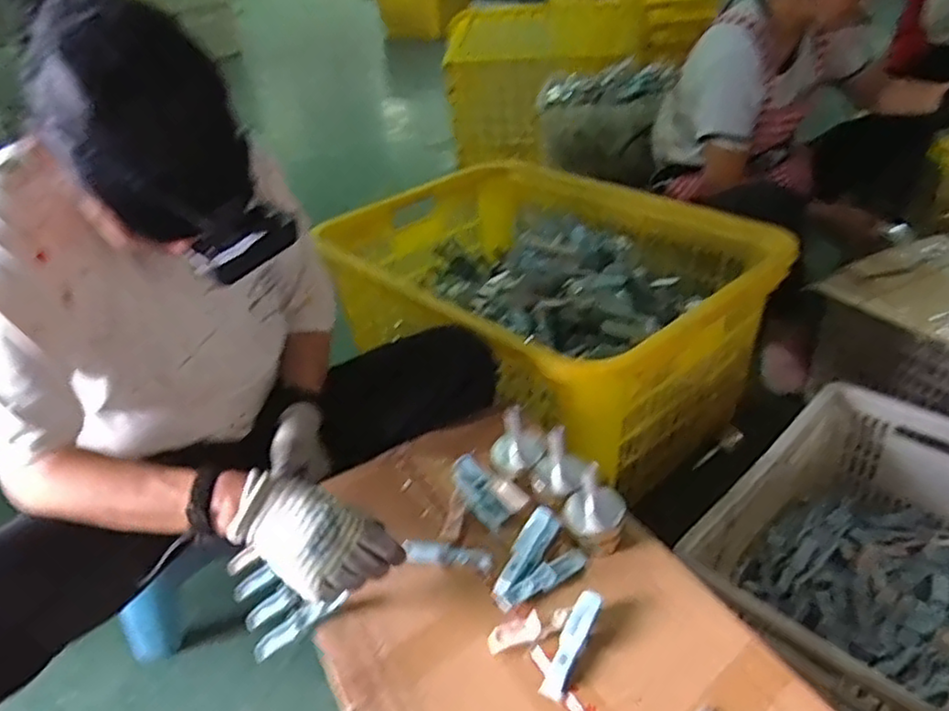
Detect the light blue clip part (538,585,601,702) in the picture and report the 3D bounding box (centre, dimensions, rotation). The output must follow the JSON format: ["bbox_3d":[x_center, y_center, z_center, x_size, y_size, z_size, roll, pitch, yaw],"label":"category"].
[{"bbox_3d":[0.094,0.275,0.643,0.024,0.013,0.108,14,54,28],"label":"light blue clip part"}]

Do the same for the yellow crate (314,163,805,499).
[{"bbox_3d":[0.104,-0.113,1.431,0.626,0.361,0.917,-29,40,-31],"label":"yellow crate"}]

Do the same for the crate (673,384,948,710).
[{"bbox_3d":[0.505,0.278,0.896,0.315,0.218,0.464,24,44,37],"label":"crate"}]

